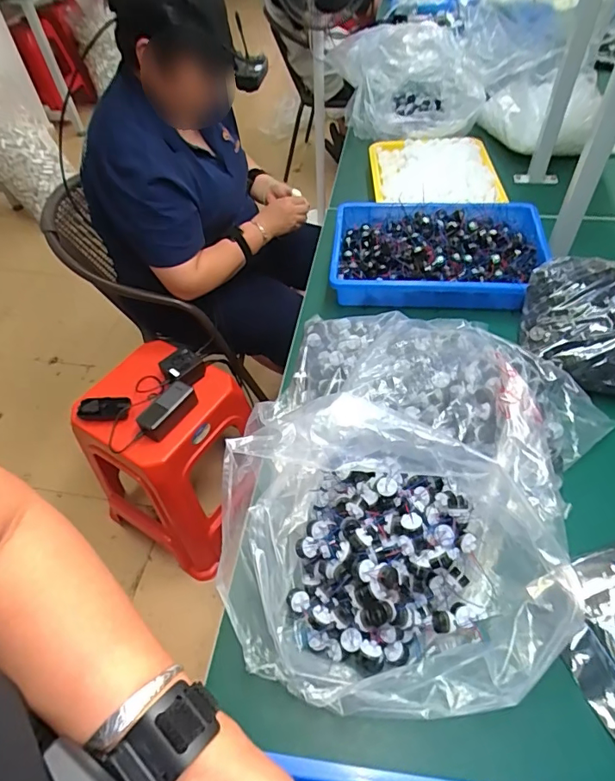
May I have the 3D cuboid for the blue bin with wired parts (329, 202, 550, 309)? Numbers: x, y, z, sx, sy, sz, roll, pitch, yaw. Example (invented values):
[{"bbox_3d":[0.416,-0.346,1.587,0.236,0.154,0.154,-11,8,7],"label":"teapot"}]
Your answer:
[{"bbox_3d":[0.237,-0.253,0.878,0.370,0.065,0.254,3,52,7],"label":"blue bin with wired parts"}]

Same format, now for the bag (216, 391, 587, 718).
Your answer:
[{"bbox_3d":[0.083,0.159,0.480,0.353,0.134,0.262,5,52,9],"label":"bag"}]

